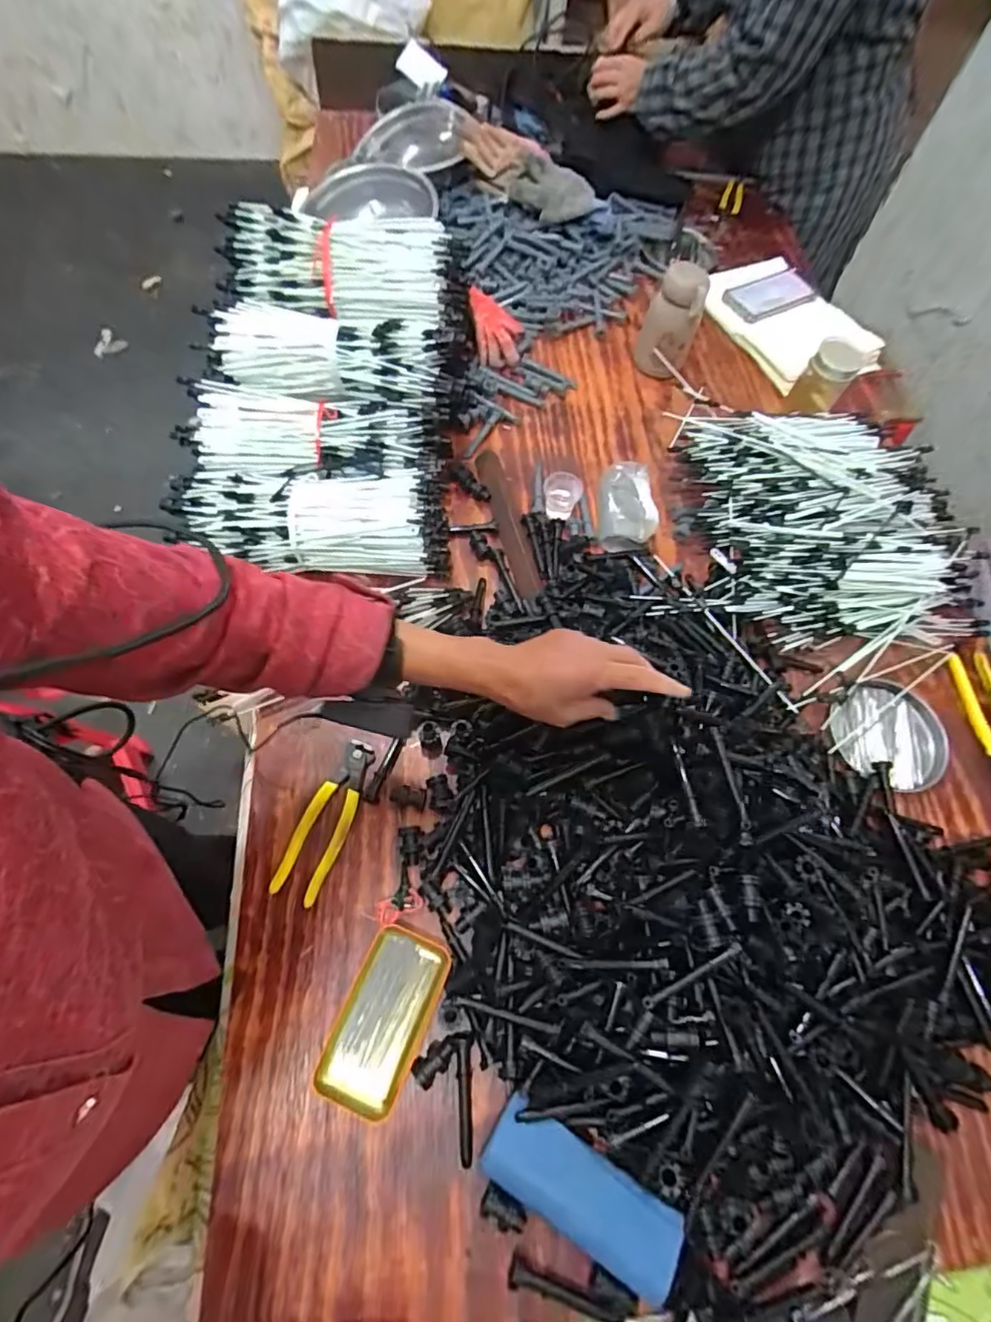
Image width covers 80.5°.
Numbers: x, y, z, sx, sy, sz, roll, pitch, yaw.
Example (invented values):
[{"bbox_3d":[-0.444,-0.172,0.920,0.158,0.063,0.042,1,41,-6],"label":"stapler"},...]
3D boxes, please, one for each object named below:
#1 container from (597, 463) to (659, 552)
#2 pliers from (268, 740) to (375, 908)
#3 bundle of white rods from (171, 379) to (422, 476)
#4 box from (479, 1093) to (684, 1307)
[{"bbox_3d":[0.171,-0.200,0.769,0.073,0.067,0.121,3,64,-2],"label":"container"},{"bbox_3d":[-0.175,0.160,0.602,0.049,0.015,0.164,19,65,6],"label":"pliers"},{"bbox_3d":[-0.233,-0.271,0.713,0.289,0.045,0.095,8,64,0],"label":"bundle of white rods"},{"bbox_3d":[0.069,0.437,0.482,0.166,0.027,0.062,30,67,11],"label":"box"}]

